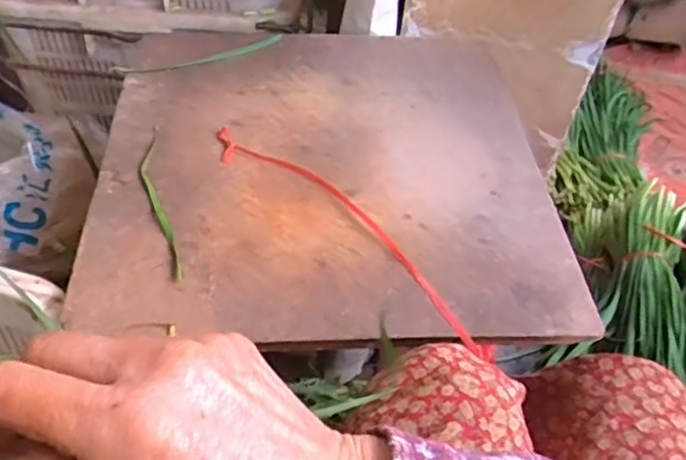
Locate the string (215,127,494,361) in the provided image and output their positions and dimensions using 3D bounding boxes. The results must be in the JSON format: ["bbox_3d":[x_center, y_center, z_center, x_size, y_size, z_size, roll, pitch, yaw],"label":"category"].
[{"bbox_3d":[0.003,-0.008,0.562,0.335,0.008,0.049,36,55,25],"label":"string"}]

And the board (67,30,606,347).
[{"bbox_3d":[-0.014,-0.076,0.627,0.420,0.012,0.430,0,48,-5],"label":"board"}]

